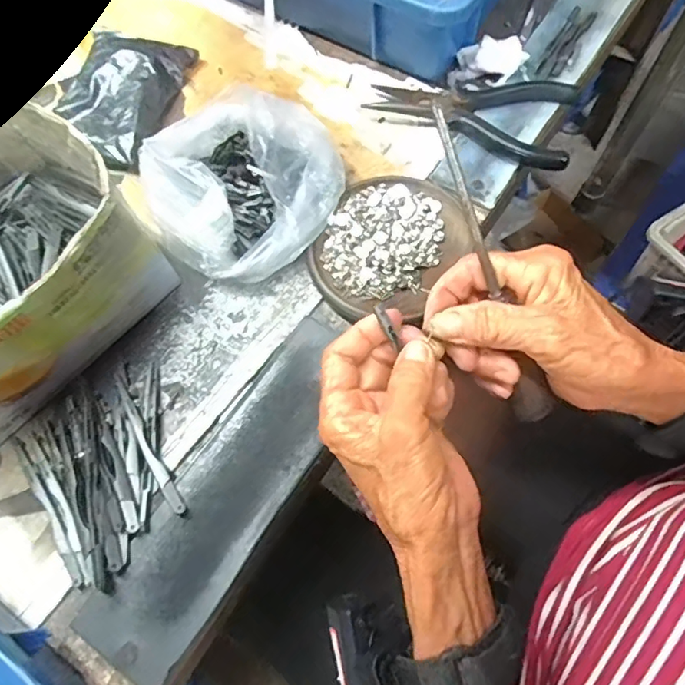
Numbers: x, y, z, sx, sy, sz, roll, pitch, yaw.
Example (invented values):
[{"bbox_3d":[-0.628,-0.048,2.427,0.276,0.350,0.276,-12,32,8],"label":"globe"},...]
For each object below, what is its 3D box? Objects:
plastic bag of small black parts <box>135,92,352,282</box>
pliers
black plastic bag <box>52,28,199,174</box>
[{"bbox_3d":[-0.062,-0.106,0.361,0.111,0.054,0.129,41,74,18],"label":"plastic bag of small black parts"},{"bbox_3d":[0.102,-0.181,0.404,0.153,0.019,0.079,26,71,13],"label":"pliers"},{"bbox_3d":[-0.182,-0.199,0.429,0.088,0.026,0.129,12,68,8],"label":"black plastic bag"}]

